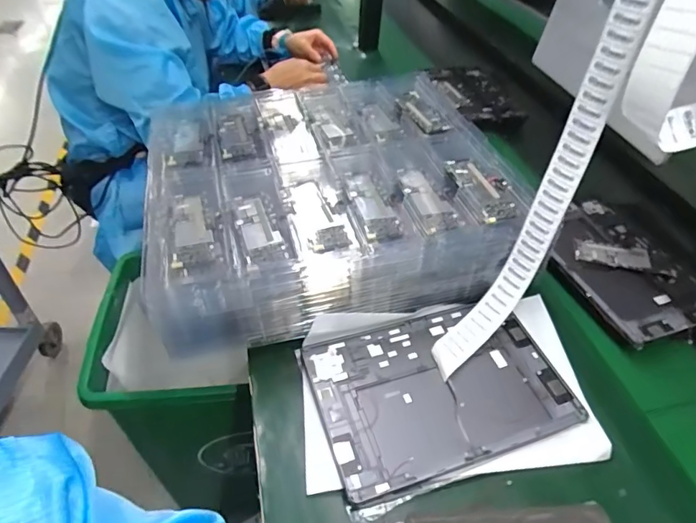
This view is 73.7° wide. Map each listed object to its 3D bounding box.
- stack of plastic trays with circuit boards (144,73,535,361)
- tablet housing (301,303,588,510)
[{"bbox_3d":[-0.030,-0.095,0.633,0.418,0.123,0.397,-9,44,-13],"label":"stack of plastic trays with circuit boards"},{"bbox_3d":[0.094,0.130,0.486,0.251,0.014,0.168,-12,45,-17],"label":"tablet housing"}]

